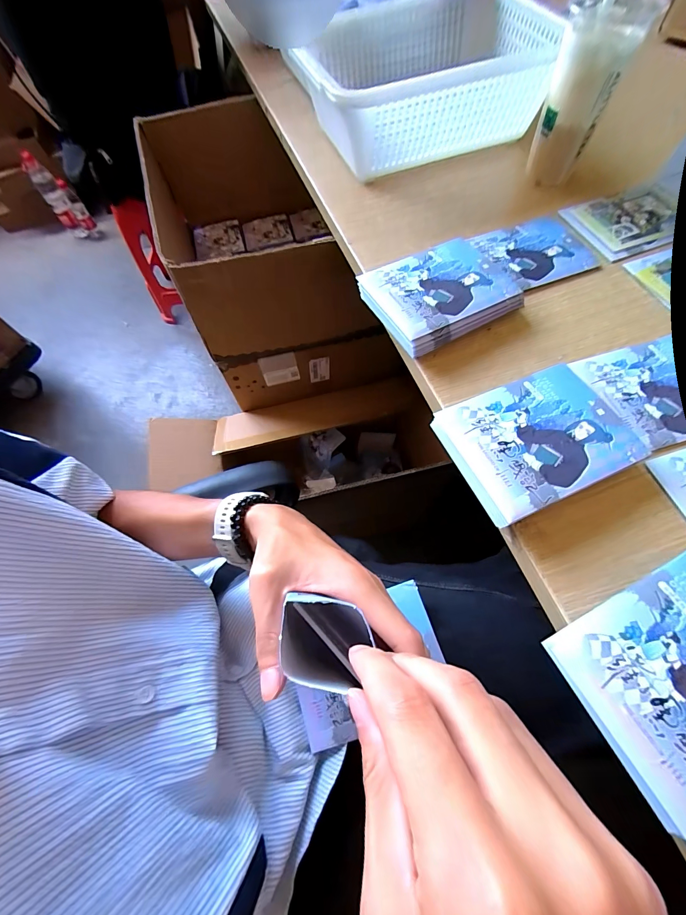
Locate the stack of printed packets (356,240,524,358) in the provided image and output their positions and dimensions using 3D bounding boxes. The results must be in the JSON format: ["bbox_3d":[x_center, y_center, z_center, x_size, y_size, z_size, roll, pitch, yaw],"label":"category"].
[{"bbox_3d":[0.100,-0.178,0.380,0.133,0.035,0.114,-28,67,-10],"label":"stack of printed packets"}]

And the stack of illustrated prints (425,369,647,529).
[{"bbox_3d":[0.161,-0.015,0.297,0.141,0.027,0.107,-23,66,-8],"label":"stack of illustrated prints"}]

